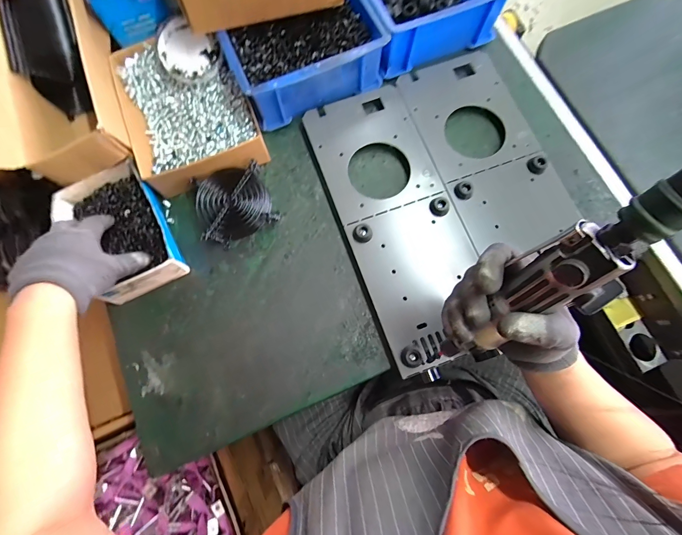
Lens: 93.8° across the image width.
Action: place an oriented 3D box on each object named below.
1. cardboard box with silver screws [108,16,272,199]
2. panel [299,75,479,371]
[{"bbox_3d":[-0.216,-0.225,0.443,0.163,0.041,0.228,-25,77,-5],"label":"cardboard box with silver screws"},{"bbox_3d":[0.077,-0.072,0.430,0.150,0.019,0.386,-20,77,-3],"label":"panel"}]

